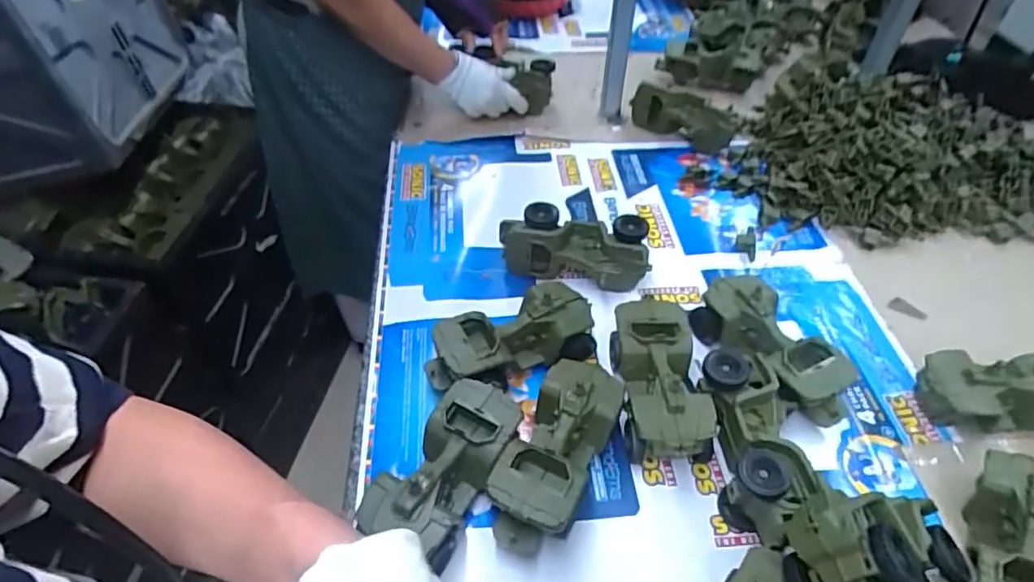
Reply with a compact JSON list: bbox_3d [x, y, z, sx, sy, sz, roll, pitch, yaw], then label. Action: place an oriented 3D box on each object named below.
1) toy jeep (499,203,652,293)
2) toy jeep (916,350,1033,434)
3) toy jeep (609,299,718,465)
[{"bbox_3d":[0.072,-0.052,0.769,0.189,0.080,0.072,9,47,8],"label":"toy jeep"},{"bbox_3d":[0.523,0.107,0.642,0.181,0.065,0.080,3,46,2],"label":"toy jeep"},{"bbox_3d":[0.149,0.096,0.632,0.086,0.078,0.177,0,46,-1],"label":"toy jeep"}]

